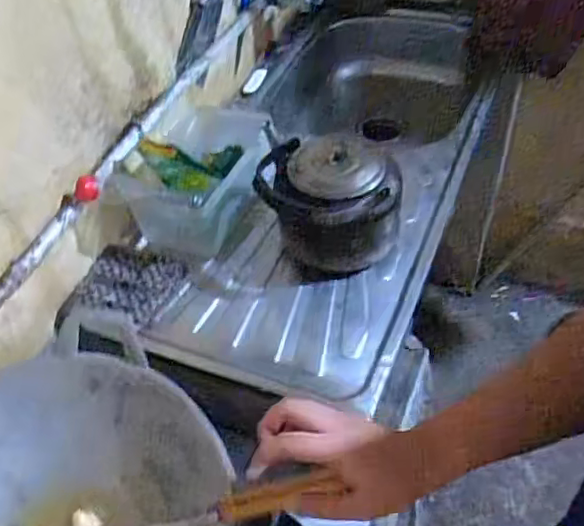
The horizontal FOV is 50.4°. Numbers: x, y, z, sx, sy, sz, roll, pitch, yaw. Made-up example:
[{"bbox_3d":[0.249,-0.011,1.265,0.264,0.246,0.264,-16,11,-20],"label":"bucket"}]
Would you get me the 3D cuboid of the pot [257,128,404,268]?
[{"bbox_3d":[0.060,-0.075,0.848,0.155,0.147,0.147,-2,49,3],"label":"pot"}]

